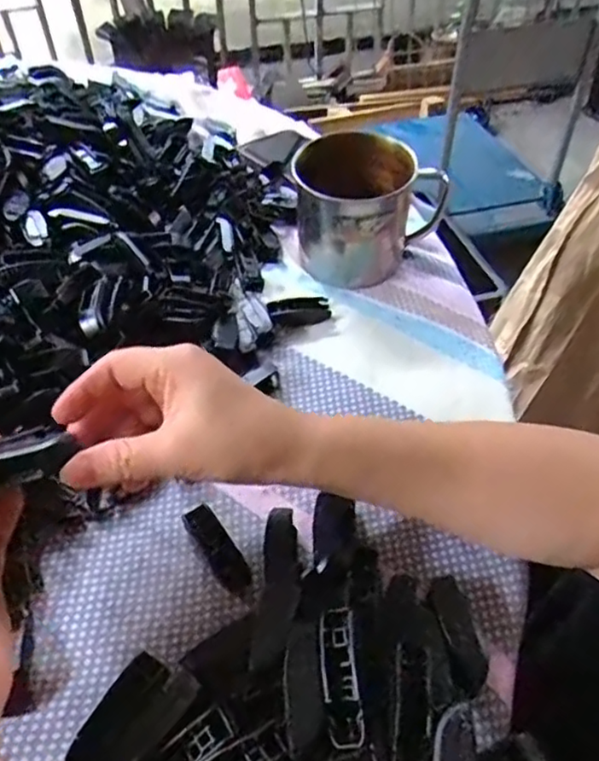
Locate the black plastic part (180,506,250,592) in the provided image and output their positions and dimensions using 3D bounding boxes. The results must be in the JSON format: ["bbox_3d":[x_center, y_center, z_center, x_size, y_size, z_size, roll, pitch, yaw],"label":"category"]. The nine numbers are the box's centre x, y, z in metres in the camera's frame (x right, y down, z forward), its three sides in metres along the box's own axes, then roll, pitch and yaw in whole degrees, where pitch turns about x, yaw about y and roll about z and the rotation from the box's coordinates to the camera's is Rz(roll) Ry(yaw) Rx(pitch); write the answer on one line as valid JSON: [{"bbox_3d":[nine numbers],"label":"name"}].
[{"bbox_3d":[-0.045,0.092,0.349,0.015,0.008,0.051,-31,69,-23],"label":"black plastic part"}]

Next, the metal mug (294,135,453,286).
[{"bbox_3d":[0.055,-0.135,0.496,0.113,0.092,0.092,7,49,7],"label":"metal mug"}]

